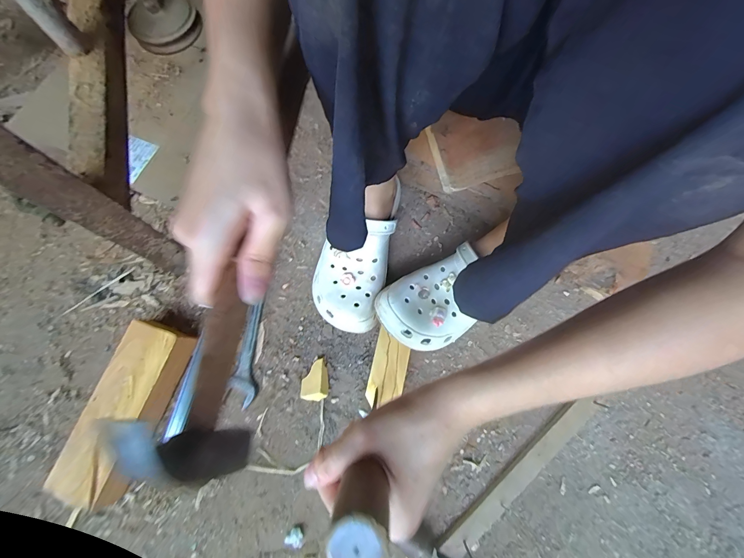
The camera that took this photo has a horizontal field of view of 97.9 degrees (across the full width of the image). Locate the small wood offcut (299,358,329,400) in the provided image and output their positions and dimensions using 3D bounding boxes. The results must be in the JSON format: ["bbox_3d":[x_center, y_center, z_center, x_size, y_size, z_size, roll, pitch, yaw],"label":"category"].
[{"bbox_3d":[-0.074,0.136,0.436,0.036,0.022,0.053,17,77,4],"label":"small wood offcut"}]

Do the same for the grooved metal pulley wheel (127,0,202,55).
[{"bbox_3d":[-0.263,-0.326,0.412,0.082,0.025,0.080,1,75,-3],"label":"grooved metal pulley wheel"}]

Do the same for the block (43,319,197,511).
[{"bbox_3d":[-0.308,0.162,0.410,0.072,0.048,0.219,21,77,6],"label":"block"}]

